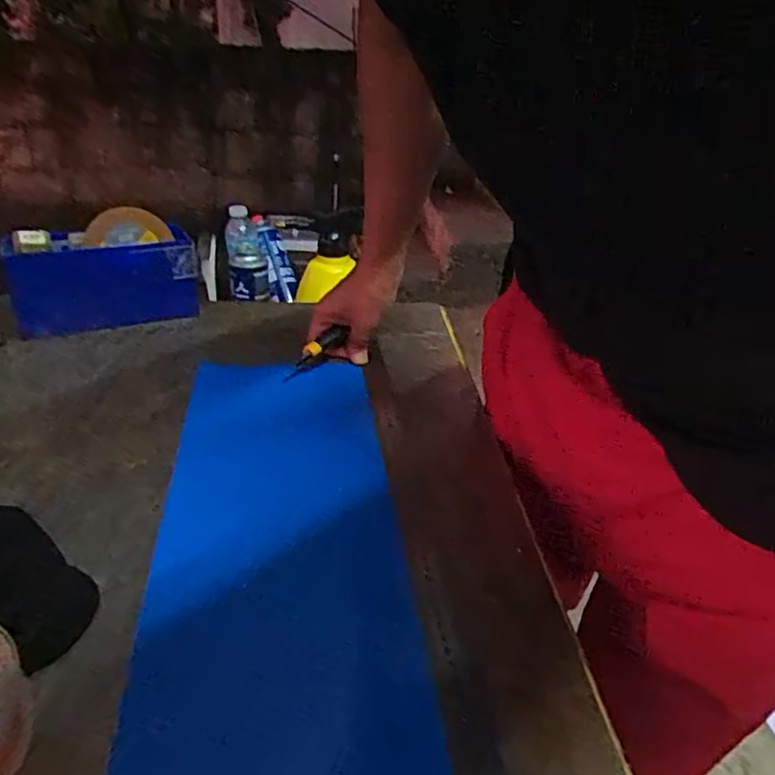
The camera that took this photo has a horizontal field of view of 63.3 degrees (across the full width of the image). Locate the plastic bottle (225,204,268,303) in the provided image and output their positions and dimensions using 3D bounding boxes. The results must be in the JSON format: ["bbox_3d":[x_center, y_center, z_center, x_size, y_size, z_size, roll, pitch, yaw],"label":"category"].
[{"bbox_3d":[-0.260,-0.249,1.155,0.069,0.088,0.235,-5,45,-15],"label":"plastic bottle"}]

